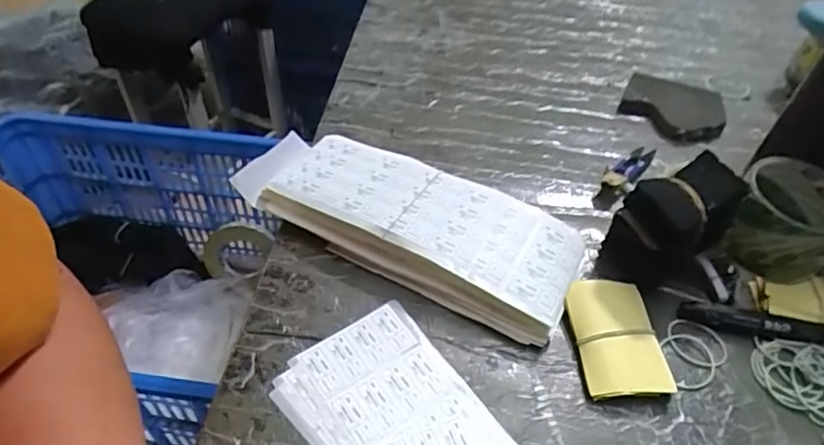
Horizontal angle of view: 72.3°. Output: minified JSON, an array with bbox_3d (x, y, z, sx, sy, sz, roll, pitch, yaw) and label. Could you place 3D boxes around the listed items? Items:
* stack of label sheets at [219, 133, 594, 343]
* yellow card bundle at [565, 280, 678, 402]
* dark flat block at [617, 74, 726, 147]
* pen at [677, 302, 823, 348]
[{"bbox_3d":[-0.006,-0.005,0.482,0.291,0.041,0.105,23,50,17],"label":"stack of label sheets"},{"bbox_3d":[0.151,0.087,0.423,0.060,0.019,0.094,-2,47,-5],"label":"yellow card bundle"},{"bbox_3d":[0.281,-0.123,0.607,0.104,0.027,0.066,26,51,20],"label":"dark flat block"},{"bbox_3d":[0.284,0.081,0.433,0.147,0.015,0.022,11,47,7],"label":"pen"}]

